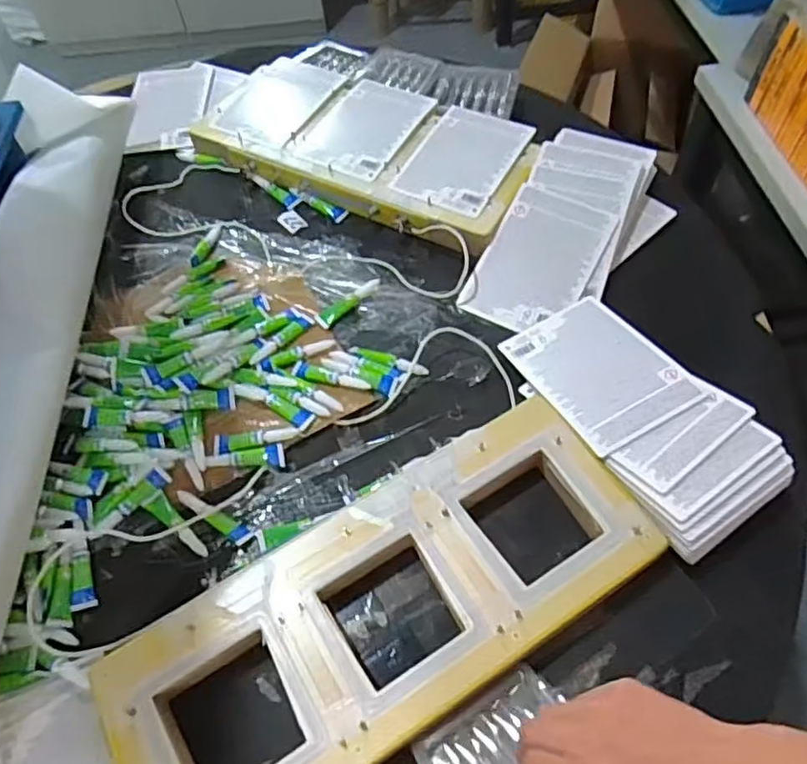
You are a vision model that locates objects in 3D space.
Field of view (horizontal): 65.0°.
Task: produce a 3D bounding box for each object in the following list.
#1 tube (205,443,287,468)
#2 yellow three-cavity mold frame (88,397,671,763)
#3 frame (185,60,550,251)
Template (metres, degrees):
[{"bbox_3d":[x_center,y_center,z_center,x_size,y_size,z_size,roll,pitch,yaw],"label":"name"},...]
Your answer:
[{"bbox_3d":[-0.146,0.072,0.585,0.072,0.008,0.022,-10,74,-4],"label":"tube"},{"bbox_3d":[-0.010,0.178,0.501,0.422,0.040,0.168,-30,60,-15],"label":"yellow three-cavity mold frame"},{"bbox_3d":[-0.050,-0.301,0.804,0.430,0.046,0.206,26,62,18],"label":"frame"}]

